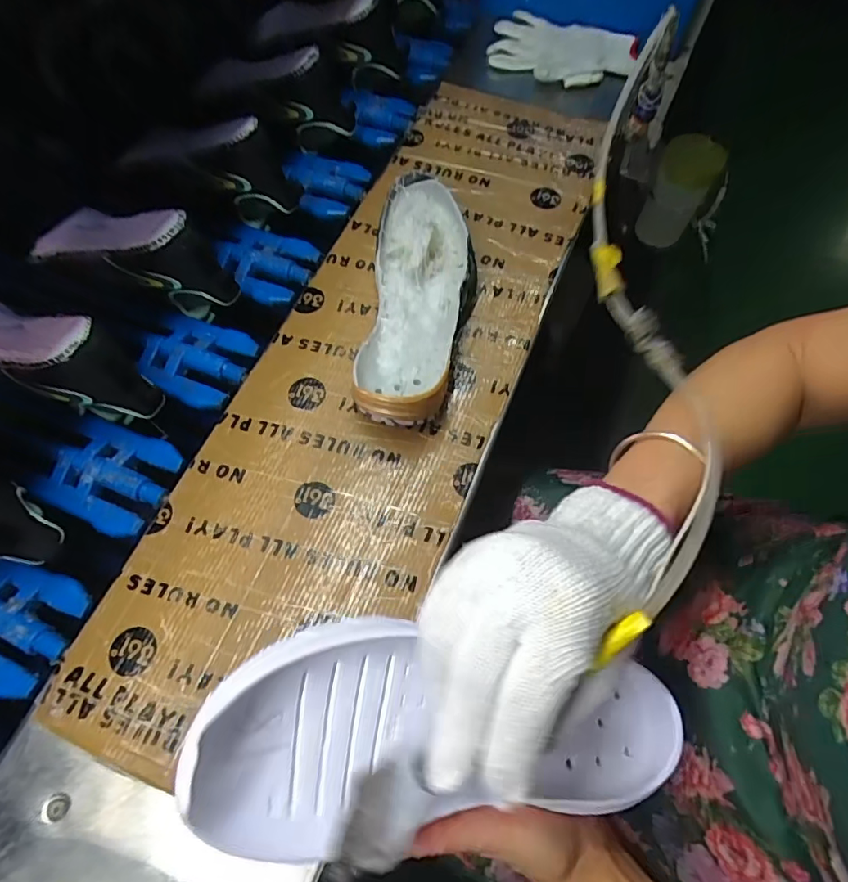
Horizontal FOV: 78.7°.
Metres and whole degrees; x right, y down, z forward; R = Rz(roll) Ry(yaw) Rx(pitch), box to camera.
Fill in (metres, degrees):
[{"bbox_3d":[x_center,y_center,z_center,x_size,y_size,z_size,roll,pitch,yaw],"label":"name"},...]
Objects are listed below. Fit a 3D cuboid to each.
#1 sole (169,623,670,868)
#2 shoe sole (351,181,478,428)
[{"bbox_3d":[0.018,0.144,0.257,0.243,0.033,0.093,12,65,-18],"label":"sole"},{"bbox_3d":[-0.003,-0.125,0.479,0.093,0.063,0.252,5,67,2],"label":"shoe sole"}]

